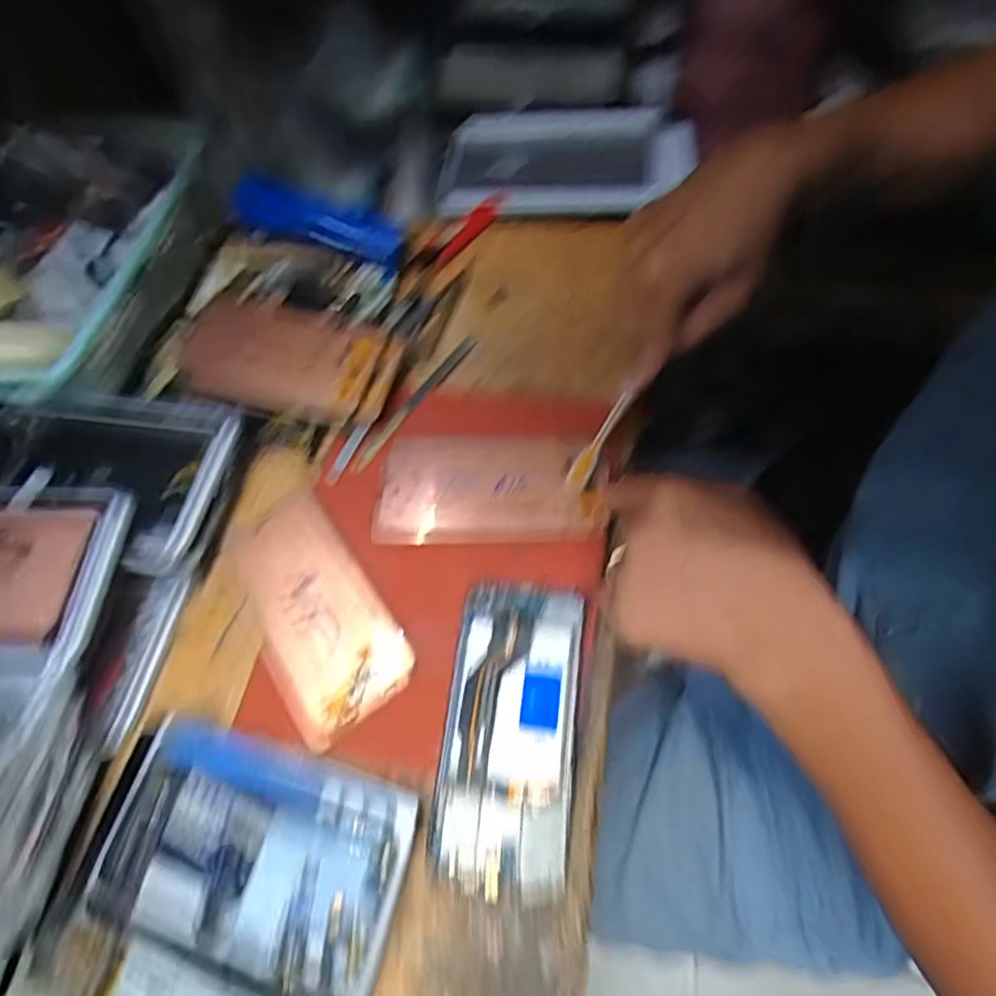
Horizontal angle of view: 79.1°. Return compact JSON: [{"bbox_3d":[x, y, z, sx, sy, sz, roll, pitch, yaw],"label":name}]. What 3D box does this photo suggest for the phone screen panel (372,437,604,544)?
[{"bbox_3d":[-0.009,-0.008,0.394,0.140,0.009,0.075,-2,67,7],"label":"phone screen panel"}]

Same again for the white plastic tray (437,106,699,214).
[{"bbox_3d":[0.059,-0.282,0.504,0.214,0.031,0.096,-2,66,6],"label":"white plastic tray"}]

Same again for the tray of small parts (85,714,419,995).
[{"bbox_3d":[-0.131,0.189,0.324,0.159,0.013,0.104,12,68,12],"label":"tray of small parts"}]

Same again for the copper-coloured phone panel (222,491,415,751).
[{"bbox_3d":[-0.119,0.068,0.382,0.078,0.011,0.156,-35,66,-9],"label":"copper-coloured phone panel"}]

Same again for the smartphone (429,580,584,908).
[{"bbox_3d":[0.006,0.125,0.331,0.070,0.012,0.156,4,67,9],"label":"smartphone"}]

